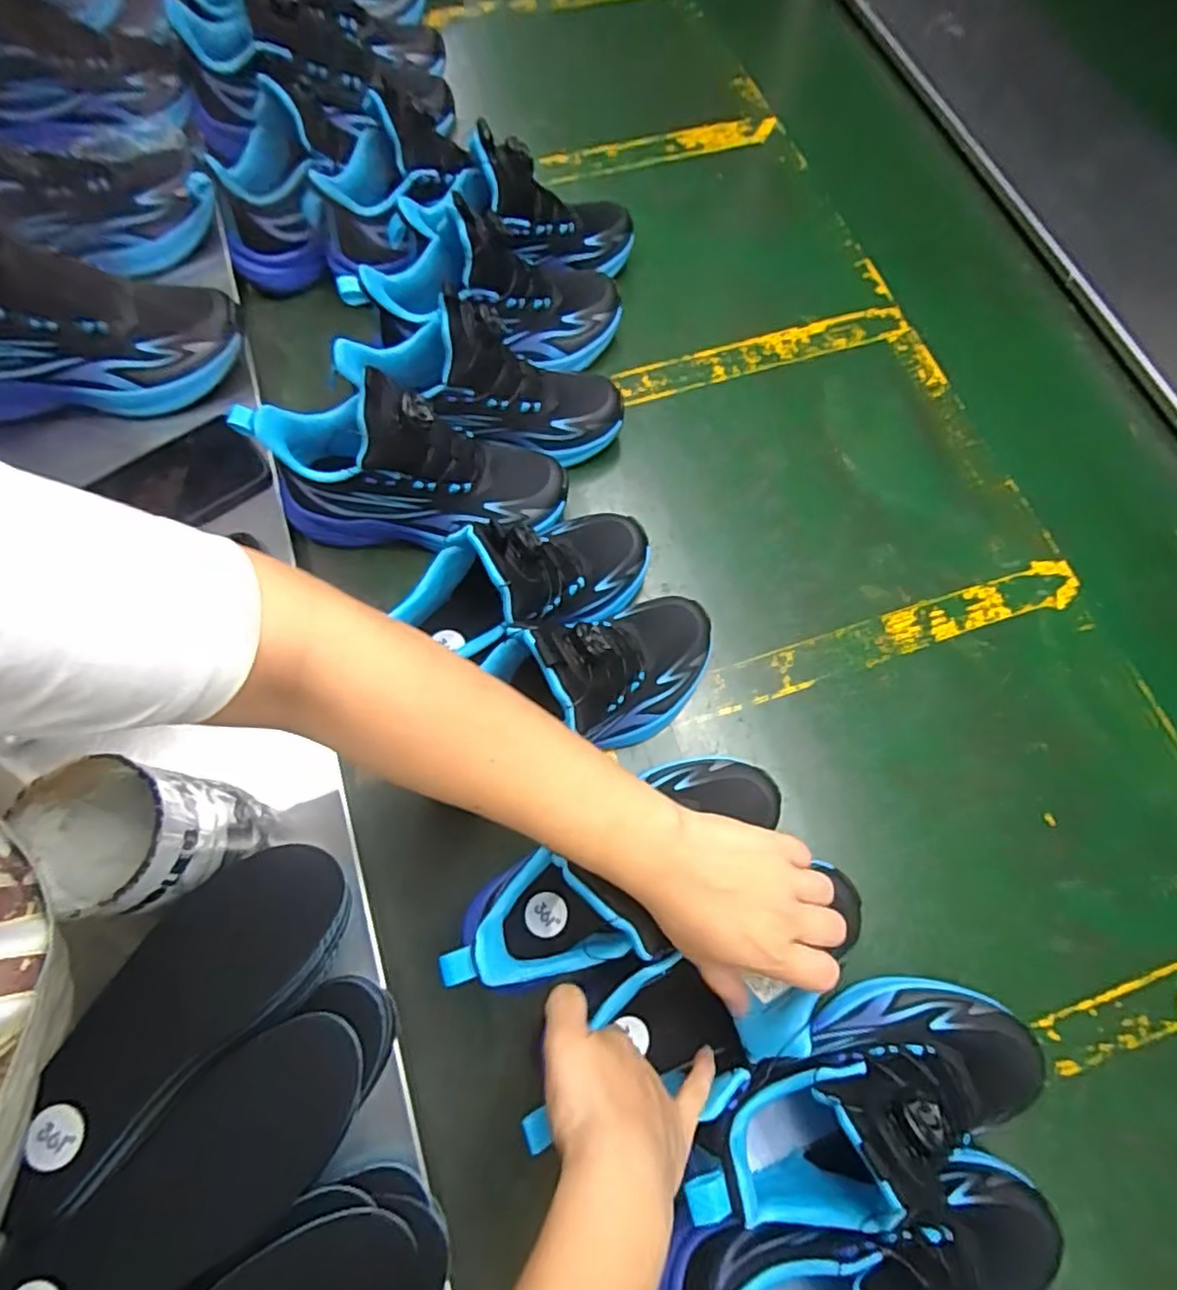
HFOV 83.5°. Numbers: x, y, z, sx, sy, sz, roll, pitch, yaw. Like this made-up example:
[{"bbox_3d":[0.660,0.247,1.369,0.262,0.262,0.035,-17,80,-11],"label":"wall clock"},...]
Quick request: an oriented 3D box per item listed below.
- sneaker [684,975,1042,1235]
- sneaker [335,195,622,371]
[{"bbox_3d":[0.158,0.259,0.372,0.221,0.129,0.082,-19,72,-7],"label":"sneaker"},{"bbox_3d":[-0.079,-0.302,0.546,0.234,0.111,0.088,-3,69,-27],"label":"sneaker"}]

